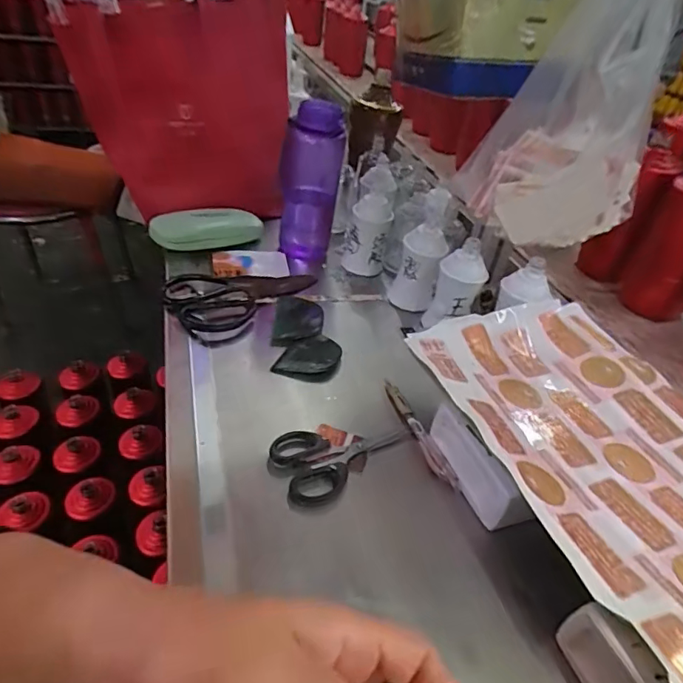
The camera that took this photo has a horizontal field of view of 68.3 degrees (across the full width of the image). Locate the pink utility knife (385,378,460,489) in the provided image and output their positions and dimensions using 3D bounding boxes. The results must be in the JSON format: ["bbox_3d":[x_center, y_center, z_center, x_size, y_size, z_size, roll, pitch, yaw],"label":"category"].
[{"bbox_3d":[0.072,0.083,0.472,0.015,0.009,0.130,-10,42,-21],"label":"pink utility knife"}]

